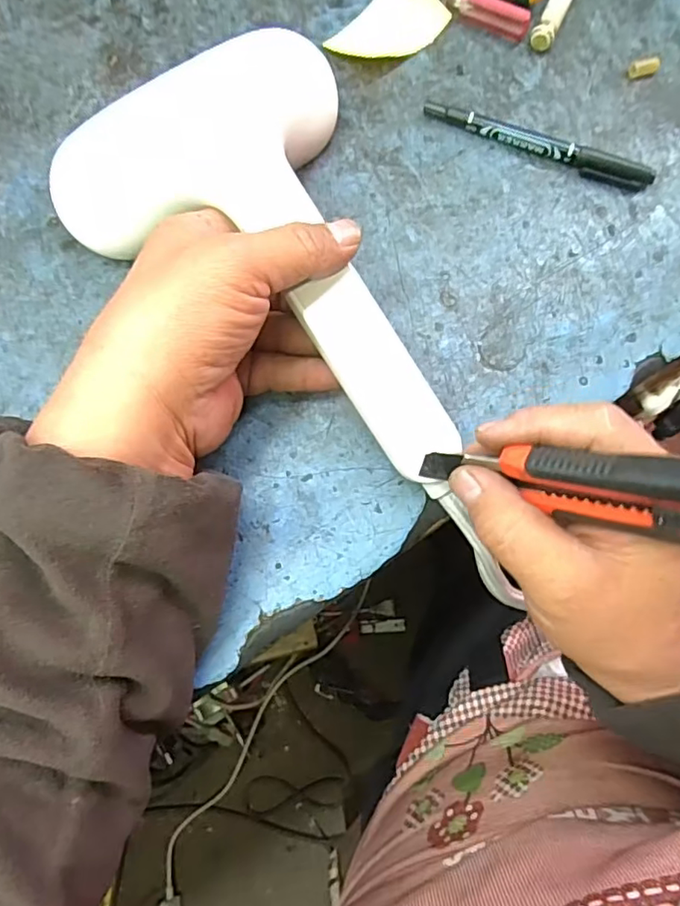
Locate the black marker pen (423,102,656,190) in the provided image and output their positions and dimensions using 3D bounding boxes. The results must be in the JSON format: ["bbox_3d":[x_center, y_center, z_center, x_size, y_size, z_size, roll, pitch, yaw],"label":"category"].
[{"bbox_3d":[0.115,-0.180,0.336,0.134,0.013,0.009,21,78,4],"label":"black marker pen"}]

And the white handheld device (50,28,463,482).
[{"bbox_3d":[-0.021,-0.090,0.289,0.153,0.048,0.227,-34,86,-7],"label":"white handheld device"}]

